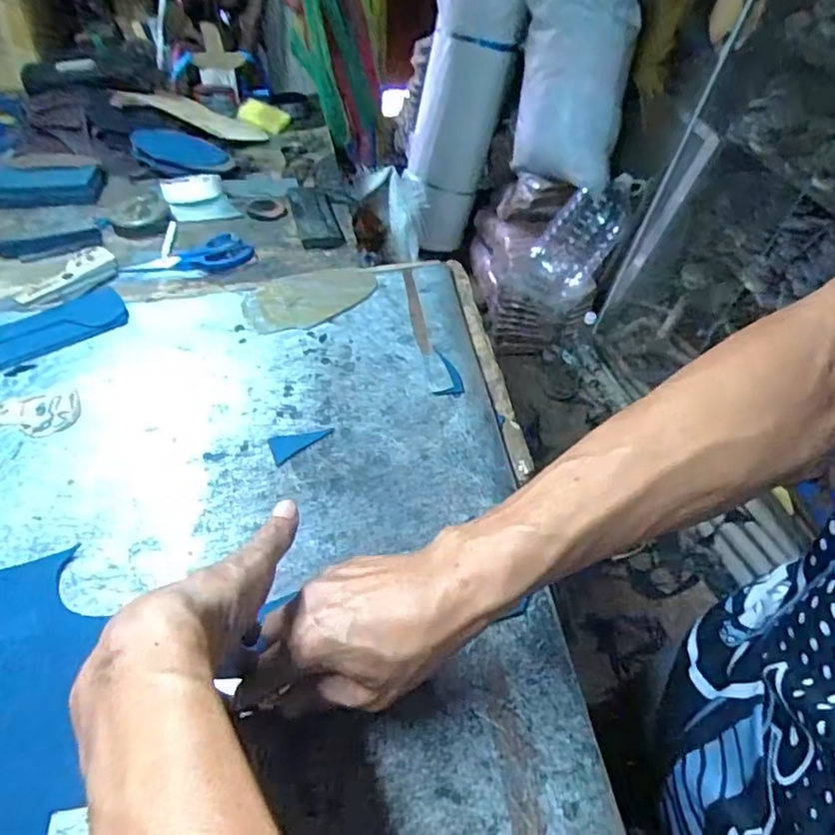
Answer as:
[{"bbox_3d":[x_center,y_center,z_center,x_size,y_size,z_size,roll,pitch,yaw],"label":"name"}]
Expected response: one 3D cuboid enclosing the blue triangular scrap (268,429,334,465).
[{"bbox_3d":[-0.100,0.021,0.532,0.055,0.004,0.028,-16,51,-18],"label":"blue triangular scrap"}]

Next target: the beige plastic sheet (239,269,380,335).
[{"bbox_3d":[-0.118,-0.132,0.669,0.140,0.008,0.089,-26,56,-15],"label":"beige plastic sheet"}]

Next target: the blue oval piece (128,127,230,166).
[{"bbox_3d":[-0.385,-0.433,0.990,0.150,0.013,0.094,18,50,-1],"label":"blue oval piece"}]

